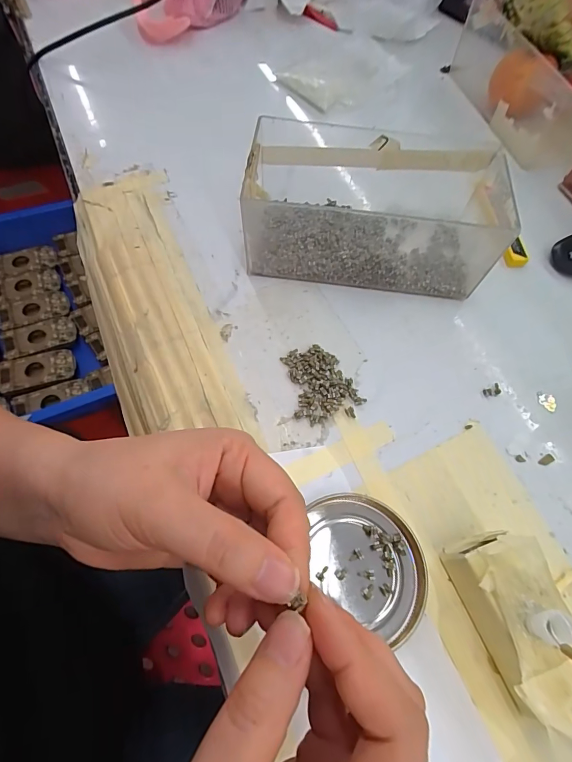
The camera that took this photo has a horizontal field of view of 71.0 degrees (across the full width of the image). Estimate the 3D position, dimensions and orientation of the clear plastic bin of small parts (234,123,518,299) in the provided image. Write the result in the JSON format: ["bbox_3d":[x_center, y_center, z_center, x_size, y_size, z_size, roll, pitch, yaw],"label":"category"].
[{"bbox_3d":[0.067,-0.134,0.309,0.190,0.067,0.108,8,63,1],"label":"clear plastic bin of small parts"}]

